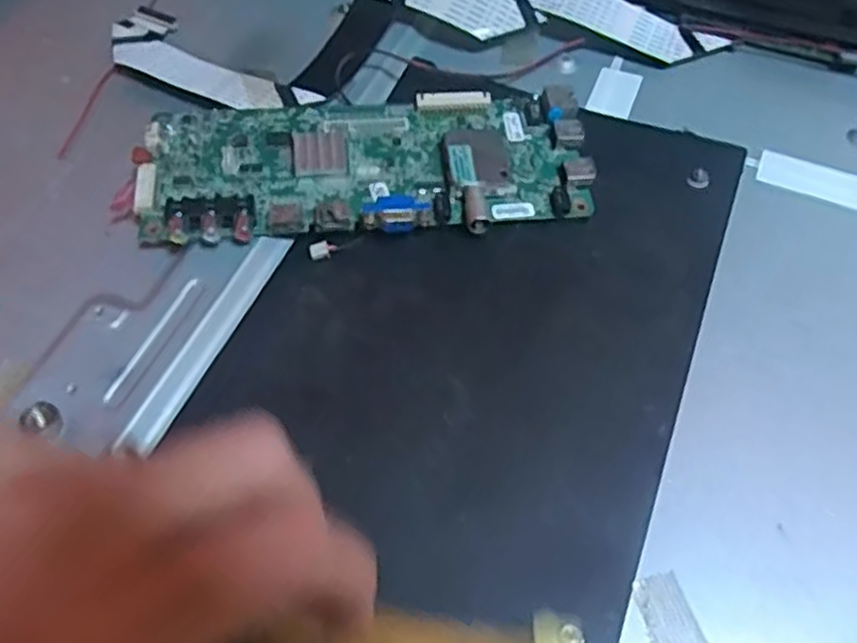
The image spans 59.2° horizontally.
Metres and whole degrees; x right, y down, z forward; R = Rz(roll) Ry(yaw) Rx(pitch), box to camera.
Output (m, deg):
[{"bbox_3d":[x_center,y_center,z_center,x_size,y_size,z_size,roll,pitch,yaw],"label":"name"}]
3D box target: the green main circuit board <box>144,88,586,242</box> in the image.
[{"bbox_3d":[-0.028,-0.076,0.361,0.207,0.020,0.084,-6,57,-4],"label":"green main circuit board"}]

